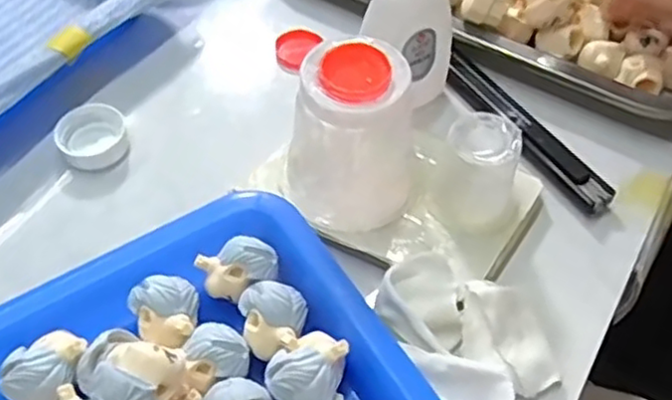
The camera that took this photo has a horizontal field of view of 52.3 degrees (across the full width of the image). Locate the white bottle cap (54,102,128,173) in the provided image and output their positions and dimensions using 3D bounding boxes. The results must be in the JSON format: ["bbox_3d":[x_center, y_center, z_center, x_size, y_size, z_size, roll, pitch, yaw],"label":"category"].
[{"bbox_3d":[-0.111,-0.029,0.310,0.029,0.008,0.035,-9,56,-8],"label":"white bottle cap"}]

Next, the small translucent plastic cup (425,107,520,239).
[{"bbox_3d":[0.057,-0.010,0.272,0.034,0.046,0.031,1,56,-1],"label":"small translucent plastic cup"}]

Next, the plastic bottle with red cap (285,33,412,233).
[{"bbox_3d":[0.007,-0.021,0.267,0.053,0.070,0.046,5,56,2],"label":"plastic bottle with red cap"}]

